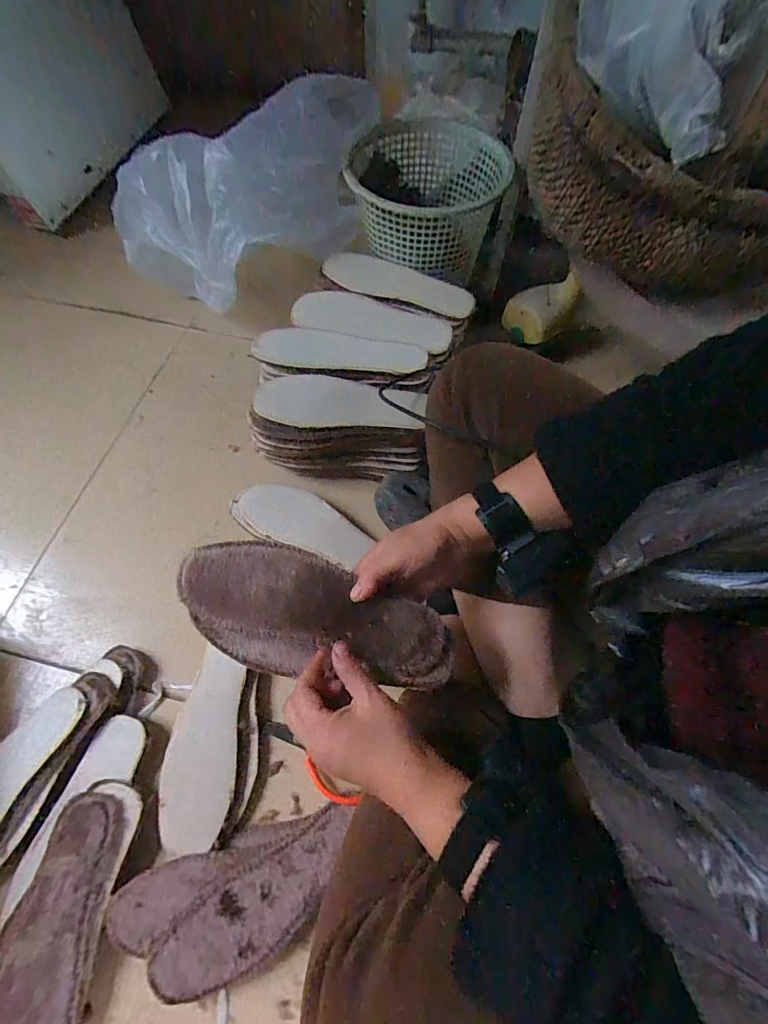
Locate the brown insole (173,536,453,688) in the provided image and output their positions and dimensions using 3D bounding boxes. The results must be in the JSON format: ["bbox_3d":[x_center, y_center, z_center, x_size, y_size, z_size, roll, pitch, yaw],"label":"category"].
[{"bbox_3d":[-0.061,0.089,0.404,0.238,0.016,0.108,6,86,2],"label":"brown insole"}]

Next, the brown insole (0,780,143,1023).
[{"bbox_3d":[-0.323,0.406,0.441,0.097,0.020,0.254,7,63,4],"label":"brown insole"}]

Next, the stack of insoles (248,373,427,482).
[{"bbox_3d":[-0.059,-0.115,0.650,0.226,0.148,0.093,1,63,1],"label":"stack of insoles"}]

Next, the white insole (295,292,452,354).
[{"bbox_3d":[-0.019,-0.285,0.674,0.231,0.008,0.084,13,63,6],"label":"white insole"}]

